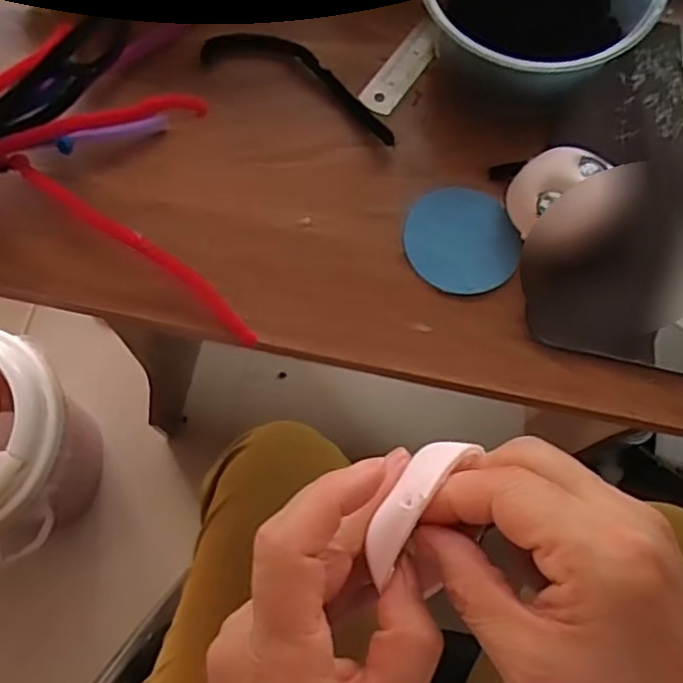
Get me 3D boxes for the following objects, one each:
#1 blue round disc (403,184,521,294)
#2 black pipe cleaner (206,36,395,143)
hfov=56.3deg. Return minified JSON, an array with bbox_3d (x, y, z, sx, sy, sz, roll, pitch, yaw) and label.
[{"bbox_3d":[0.059,-0.051,0.317,0.052,0.006,0.056,1,71,-2],"label":"blue round disc"},{"bbox_3d":[-0.019,-0.140,0.338,0.114,0.007,0.030,27,72,7],"label":"black pipe cleaner"}]

